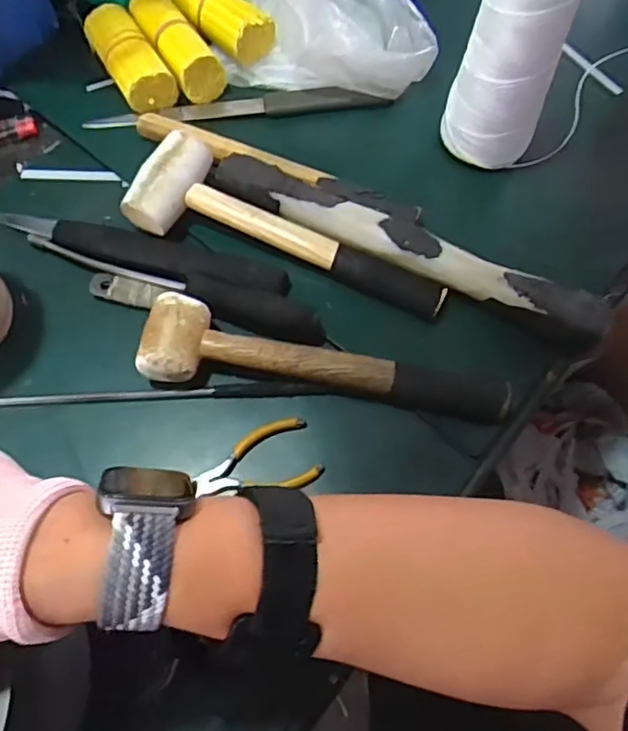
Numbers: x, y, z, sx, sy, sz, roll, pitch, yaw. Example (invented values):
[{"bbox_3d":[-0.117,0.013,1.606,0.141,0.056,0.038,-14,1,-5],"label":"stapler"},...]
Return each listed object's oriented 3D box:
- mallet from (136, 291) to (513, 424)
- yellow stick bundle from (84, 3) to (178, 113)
[{"bbox_3d":[0.009,-0.004,0.431,0.257,0.036,0.061,6,66,1],"label":"mallet"},{"bbox_3d":[-0.172,-0.285,0.563,0.047,0.045,0.124,-28,70,-13],"label":"yellow stick bundle"}]

